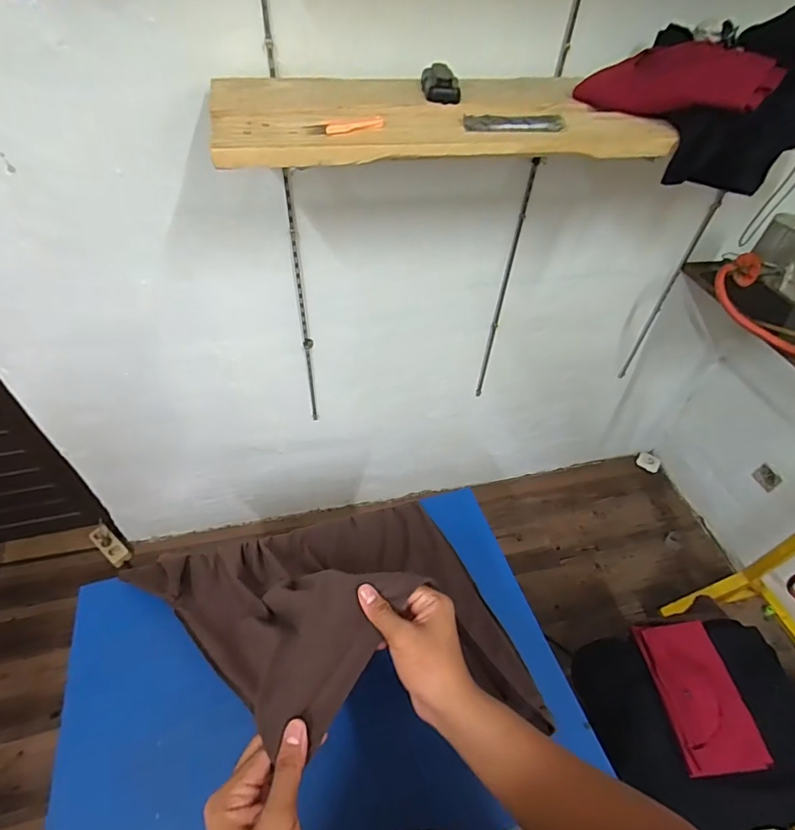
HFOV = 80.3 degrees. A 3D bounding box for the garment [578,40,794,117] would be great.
[{"bbox_3d":[0.416,-0.492,0.691,0.245,0.077,0.159,38,57,26],"label":"garment"}]

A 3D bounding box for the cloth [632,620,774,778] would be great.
[{"bbox_3d":[0.575,0.527,0.894,0.140,0.035,0.241,-9,59,0],"label":"cloth"}]

